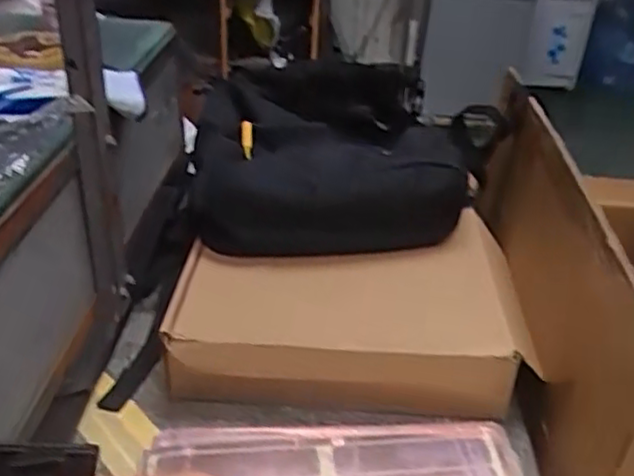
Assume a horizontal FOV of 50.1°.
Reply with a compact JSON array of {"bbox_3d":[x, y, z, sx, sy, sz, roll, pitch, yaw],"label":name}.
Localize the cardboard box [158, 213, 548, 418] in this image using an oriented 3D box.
[{"bbox_3d":[0.034,0.076,0.710,0.349,0.075,0.213,2,32,0],"label":"cardboard box"}]

